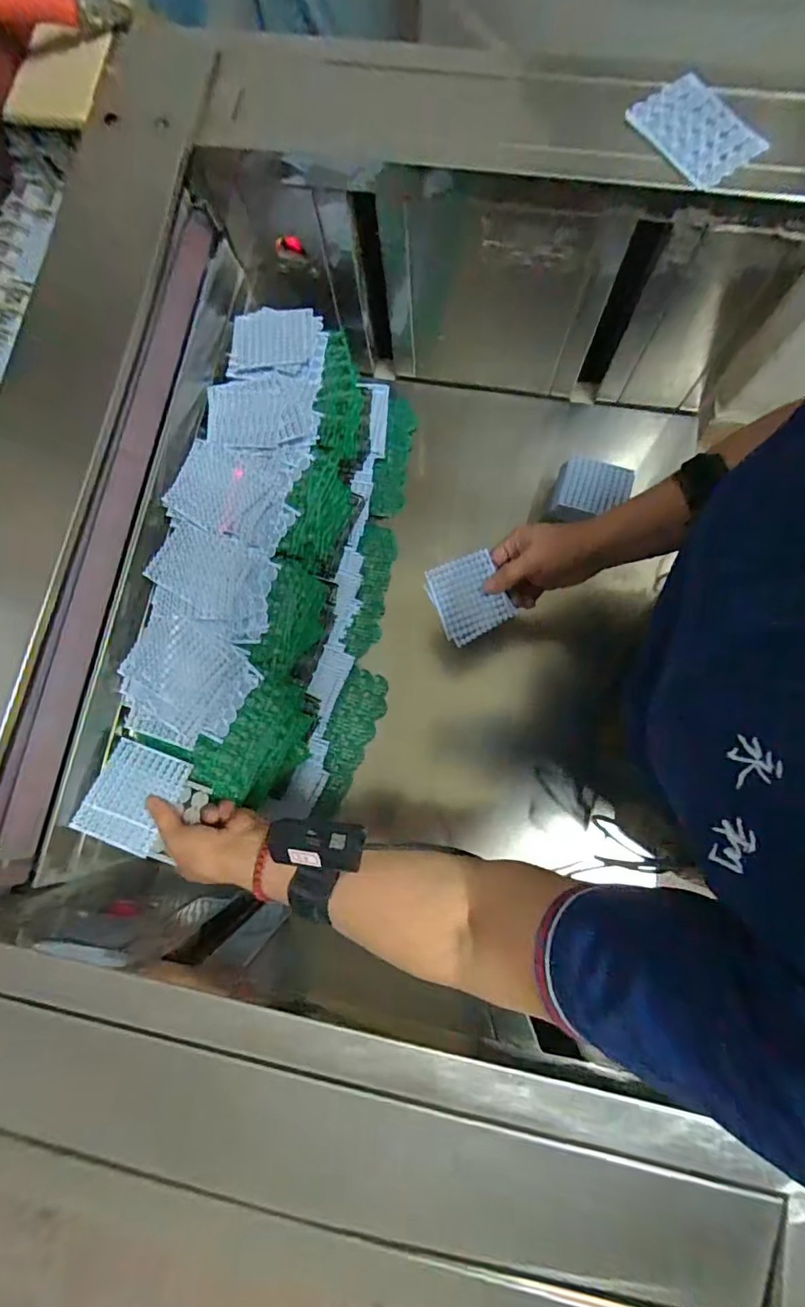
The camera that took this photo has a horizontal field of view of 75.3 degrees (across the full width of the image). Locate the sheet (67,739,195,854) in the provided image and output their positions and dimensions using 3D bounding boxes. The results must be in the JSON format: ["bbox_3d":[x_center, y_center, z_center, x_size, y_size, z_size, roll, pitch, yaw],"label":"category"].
[{"bbox_3d":[-0.257,0.136,0.502,0.075,0.004,0.090,23,65,-3],"label":"sheet"}]

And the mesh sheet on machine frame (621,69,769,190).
[{"bbox_3d":[0.254,-0.452,0.449,0.074,0.009,0.100,-37,82,0],"label":"mesh sheet on machine frame"}]

